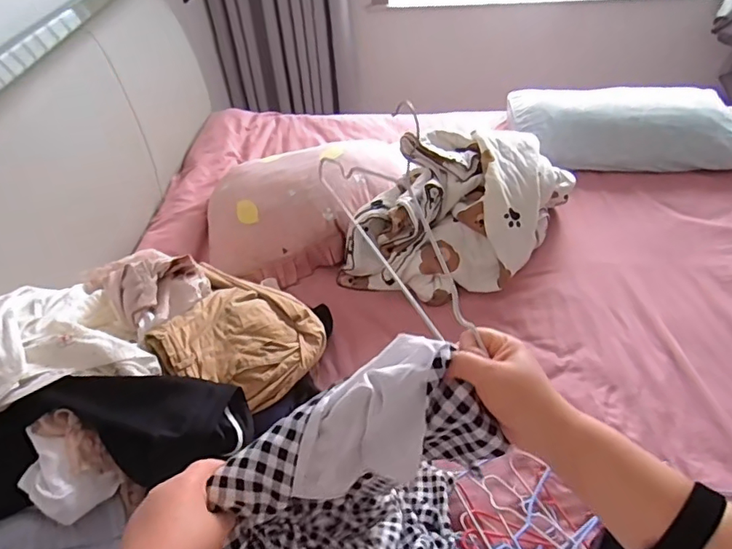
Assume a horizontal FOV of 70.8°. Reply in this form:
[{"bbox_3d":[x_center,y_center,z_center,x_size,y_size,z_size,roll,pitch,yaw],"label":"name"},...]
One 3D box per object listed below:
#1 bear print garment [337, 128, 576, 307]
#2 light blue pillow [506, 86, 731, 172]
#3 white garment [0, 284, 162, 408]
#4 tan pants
[{"bbox_3d":[0.222,-0.150,1.231,0.406,0.214,0.467,20,50,22],"label":"bear print garment"},{"bbox_3d":[0.792,-0.431,1.525,0.711,0.155,0.223,4,46,8],"label":"light blue pillow"},{"bbox_3d":[-0.506,0.096,0.784,0.294,0.077,0.258,-23,48,-18],"label":"white garment"},{"bbox_3d":[-0.206,0.076,0.921,0.258,0.112,0.313,7,46,11],"label":"tan pants"}]

